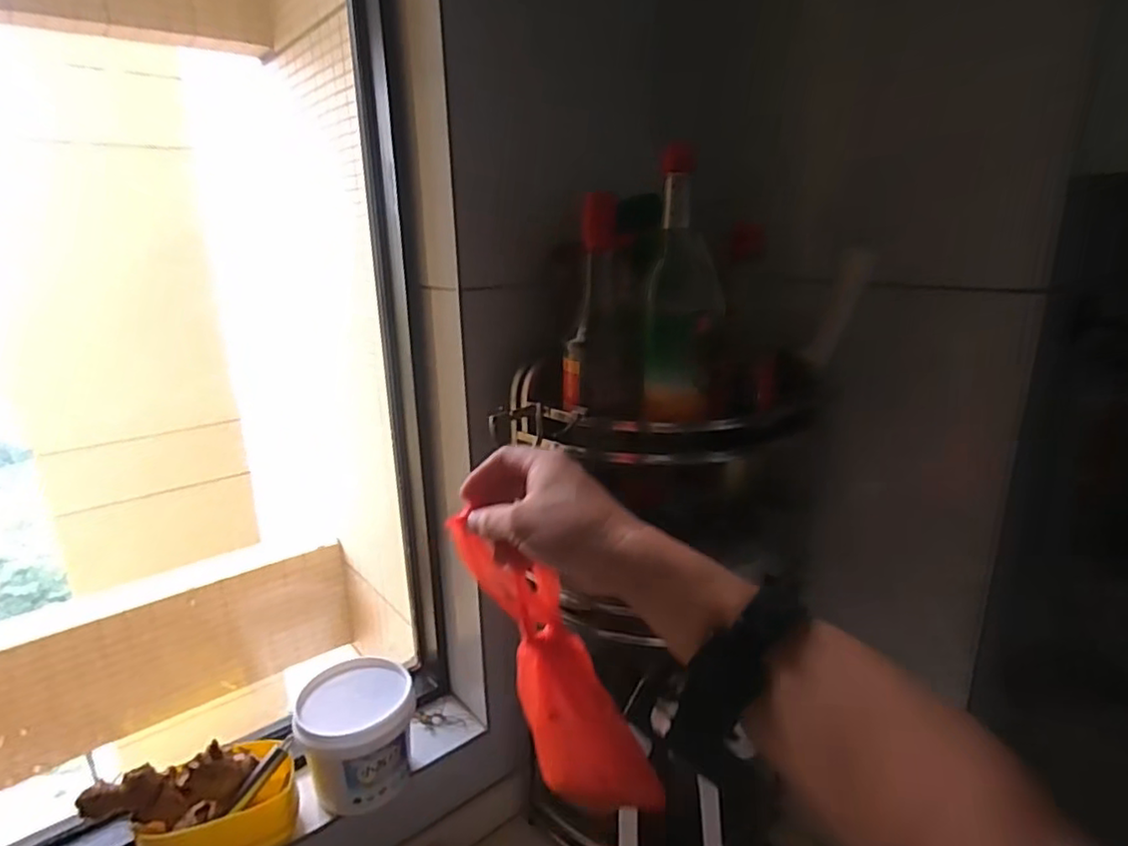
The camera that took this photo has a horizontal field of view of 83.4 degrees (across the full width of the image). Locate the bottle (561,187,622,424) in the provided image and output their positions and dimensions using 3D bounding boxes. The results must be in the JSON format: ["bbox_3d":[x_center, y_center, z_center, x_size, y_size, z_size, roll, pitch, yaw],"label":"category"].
[{"bbox_3d":[0.026,-0.105,0.639,0.061,0.200,0.050,1,17,8],"label":"bottle"}]

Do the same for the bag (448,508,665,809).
[{"bbox_3d":[-0.009,0.179,0.477,0.083,0.249,0.040,-23,7,27],"label":"bag"}]

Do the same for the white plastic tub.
[{"bbox_3d":[-0.236,0.360,0.735,0.125,0.122,0.107,-8,18,-20],"label":"white plastic tub"}]

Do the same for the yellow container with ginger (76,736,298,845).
[{"bbox_3d":[-0.364,0.398,0.643,0.177,0.123,0.084,-14,21,-35],"label":"yellow container with ginger"}]

